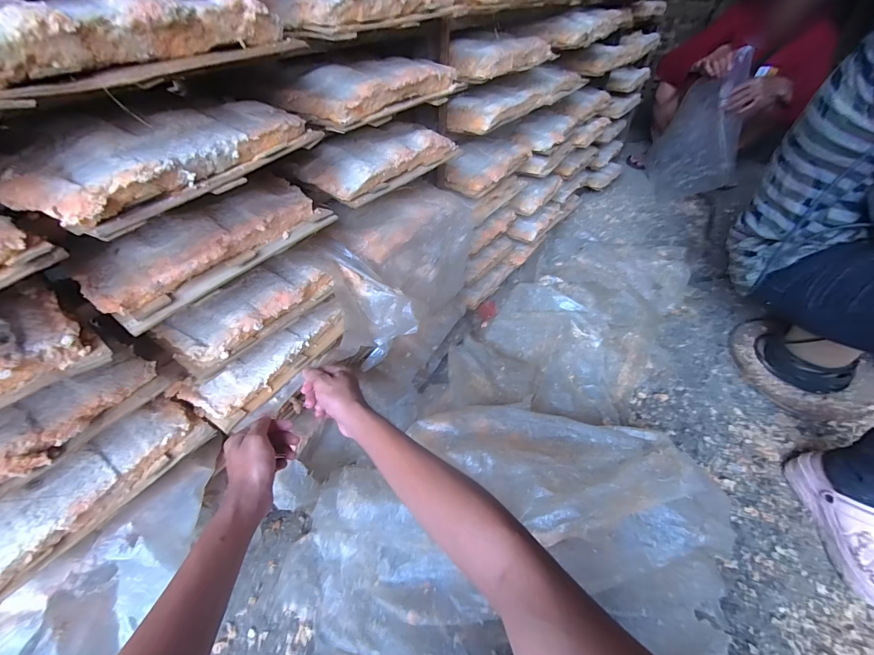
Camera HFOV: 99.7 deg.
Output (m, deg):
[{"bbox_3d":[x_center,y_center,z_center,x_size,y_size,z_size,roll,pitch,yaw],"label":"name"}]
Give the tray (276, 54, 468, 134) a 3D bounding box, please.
[{"bbox_3d":[-0.073,-0.304,0.464,0.098,0.046,0.218,33,55,28],"label":"tray"}]

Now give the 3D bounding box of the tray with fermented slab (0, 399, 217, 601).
[{"bbox_3d":[-0.360,0.166,0.367,0.077,0.039,0.237,28,53,26],"label":"tray with fermented slab"}]

